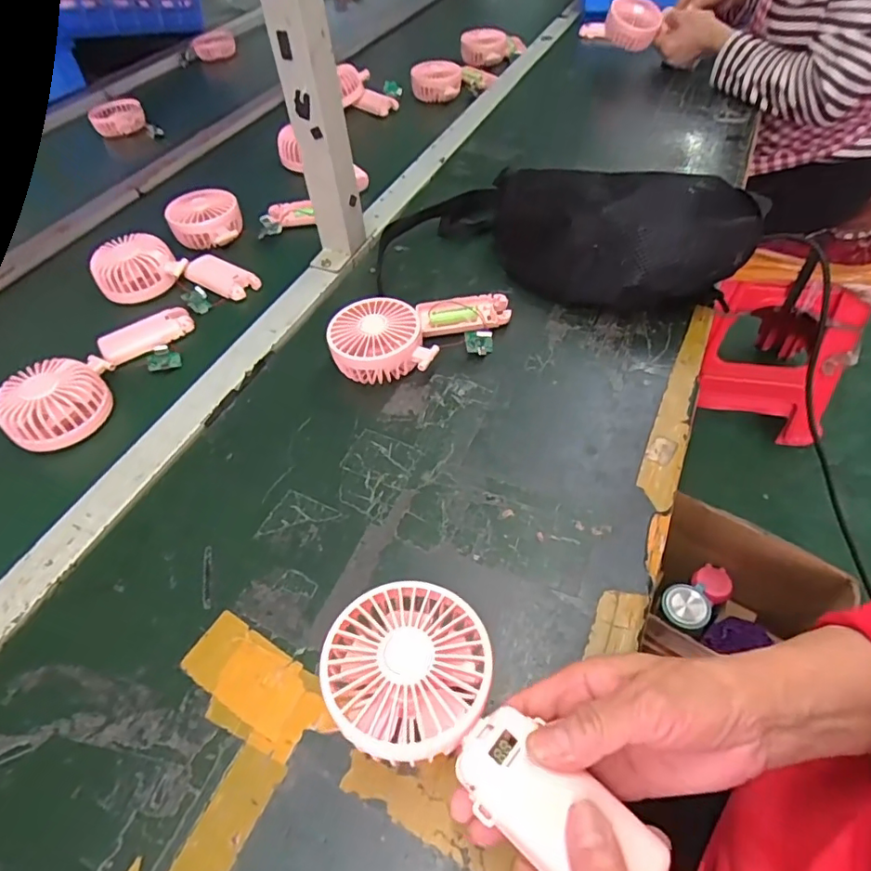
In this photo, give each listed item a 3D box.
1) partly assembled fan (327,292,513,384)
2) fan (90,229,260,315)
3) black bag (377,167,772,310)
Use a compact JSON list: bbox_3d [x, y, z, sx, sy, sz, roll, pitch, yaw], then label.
[{"bbox_3d":[-0.012,-0.104,0.528,0.183,0.043,0.090,-19,53,-10],"label":"partly assembled fan"},{"bbox_3d":[-0.291,-0.185,0.597,0.167,0.039,0.082,8,53,12],"label":"fan"},{"bbox_3d":[0.125,-0.223,0.568,0.381,0.099,0.157,12,54,14],"label":"black bag"}]

